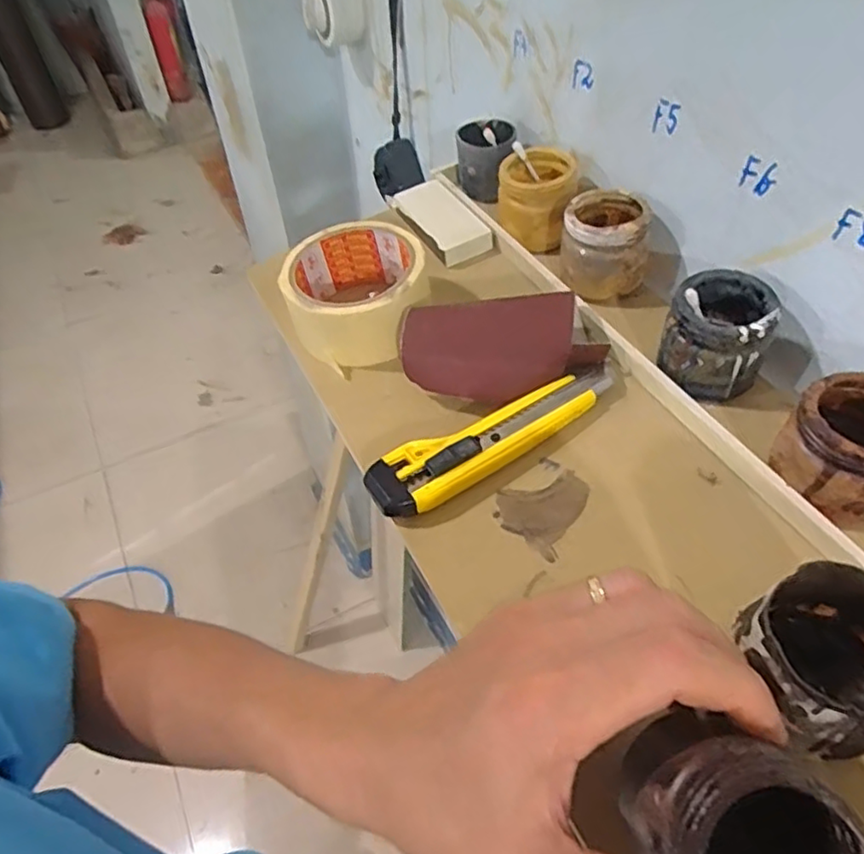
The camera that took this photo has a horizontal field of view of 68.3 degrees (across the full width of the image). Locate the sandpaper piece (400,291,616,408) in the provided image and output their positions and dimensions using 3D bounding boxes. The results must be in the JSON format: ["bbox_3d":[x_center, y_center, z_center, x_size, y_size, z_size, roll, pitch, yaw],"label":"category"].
[{"bbox_3d":[0.042,-0.049,0.390,0.121,0.039,0.067,-3,49,0],"label":"sandpaper piece"}]

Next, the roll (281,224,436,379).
[{"bbox_3d":[-0.049,-0.091,0.432,0.091,0.052,0.093,-1,49,2],"label":"roll"}]

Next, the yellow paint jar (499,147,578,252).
[{"bbox_3d":[0.076,-0.169,0.469,0.055,0.052,0.059,5,49,7],"label":"yellow paint jar"}]

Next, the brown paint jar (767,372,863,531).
[{"bbox_3d":[0.202,0.009,0.311,0.053,0.054,0.055,-1,49,1],"label":"brown paint jar"}]

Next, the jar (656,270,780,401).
[{"bbox_3d":[0.163,-0.054,0.368,0.057,0.059,0.062,21,53,19],"label":"jar"}]

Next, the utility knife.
[{"bbox_3d":[0.040,0.006,0.364,0.158,0.016,0.037,-22,52,-16],"label":"utility knife"}]

